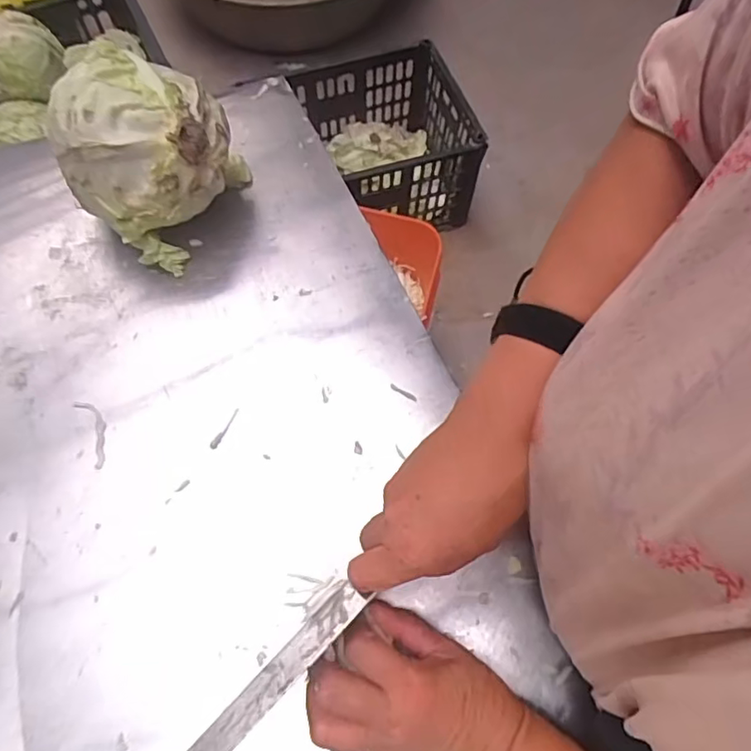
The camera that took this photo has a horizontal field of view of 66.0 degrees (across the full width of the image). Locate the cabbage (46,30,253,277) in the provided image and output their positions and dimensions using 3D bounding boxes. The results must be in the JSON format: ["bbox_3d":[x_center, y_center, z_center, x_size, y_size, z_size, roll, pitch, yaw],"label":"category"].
[{"bbox_3d":[-0.180,-0.177,0.461,0.111,0.122,0.130,27,69,9],"label":"cabbage"}]

